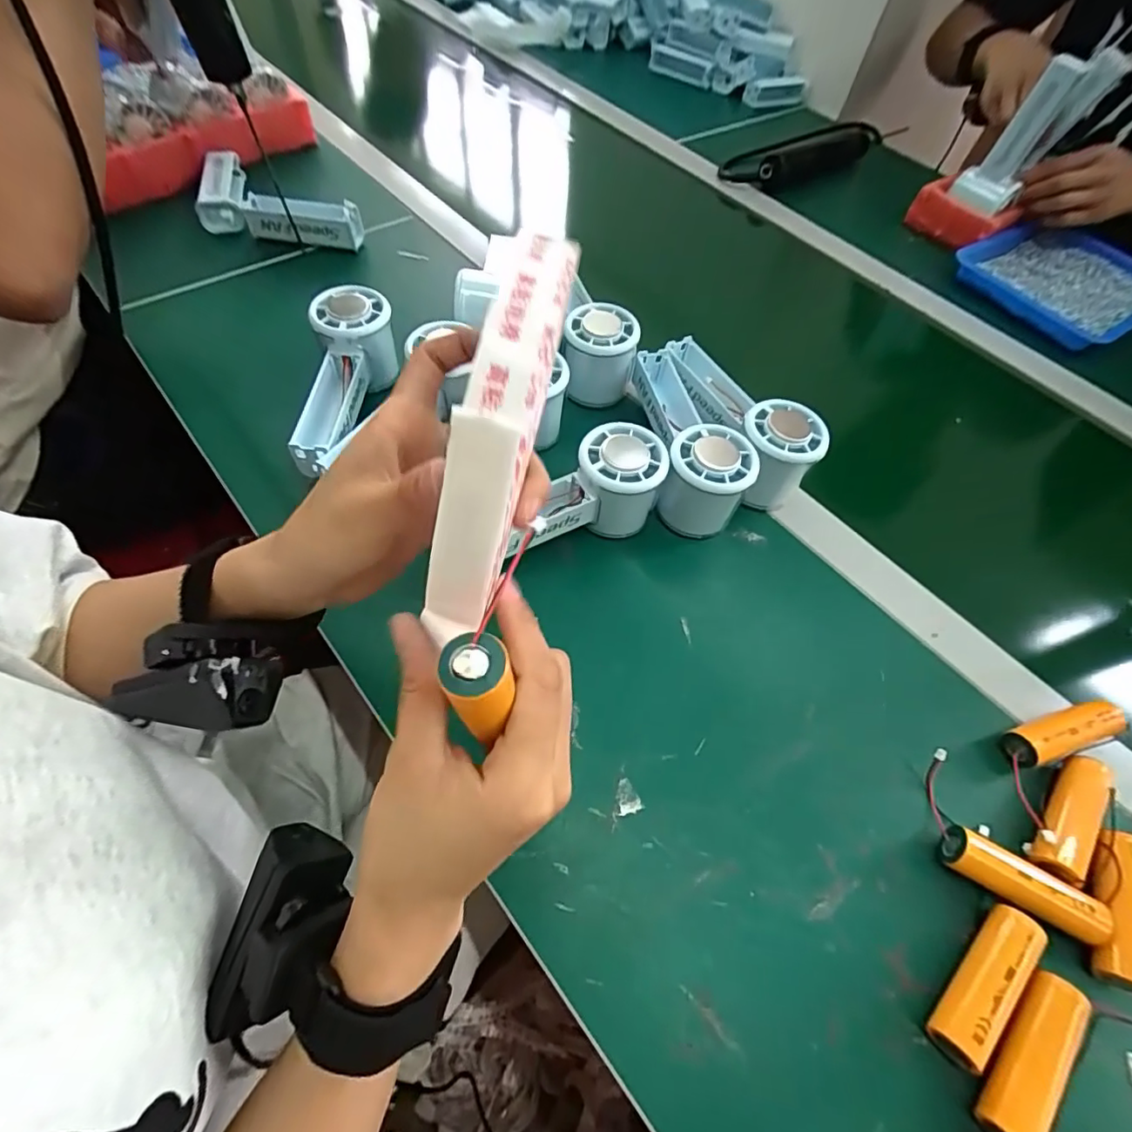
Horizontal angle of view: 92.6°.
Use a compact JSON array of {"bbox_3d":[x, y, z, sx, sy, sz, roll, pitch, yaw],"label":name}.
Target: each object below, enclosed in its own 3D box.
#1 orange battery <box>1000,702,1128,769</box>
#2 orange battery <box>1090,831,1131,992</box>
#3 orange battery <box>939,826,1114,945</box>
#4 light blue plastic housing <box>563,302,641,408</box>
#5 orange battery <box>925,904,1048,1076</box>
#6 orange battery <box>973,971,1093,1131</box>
[{"bbox_3d":[0.293,0.100,0.322,0.071,0.023,0.022,-13,62,-12],"label":"orange battery"},{"bbox_3d":[0.279,0.174,0.277,0.023,0.024,0.073,27,61,11],"label":"orange battery"},{"bbox_3d":[0.232,0.163,0.278,0.072,0.022,0.021,27,61,11],"label":"orange battery"},{"bbox_3d":[0.026,-0.169,0.432,0.057,0.056,0.049,7,59,-1],"label":"light blue plastic housing"},{"bbox_3d":[0.195,0.193,0.253,0.073,0.024,0.020,-36,68,-22],"label":"orange battery"},{"bbox_3d":[0.206,0.217,0.241,0.023,0.020,0.070,39,64,17],"label":"orange battery"}]

